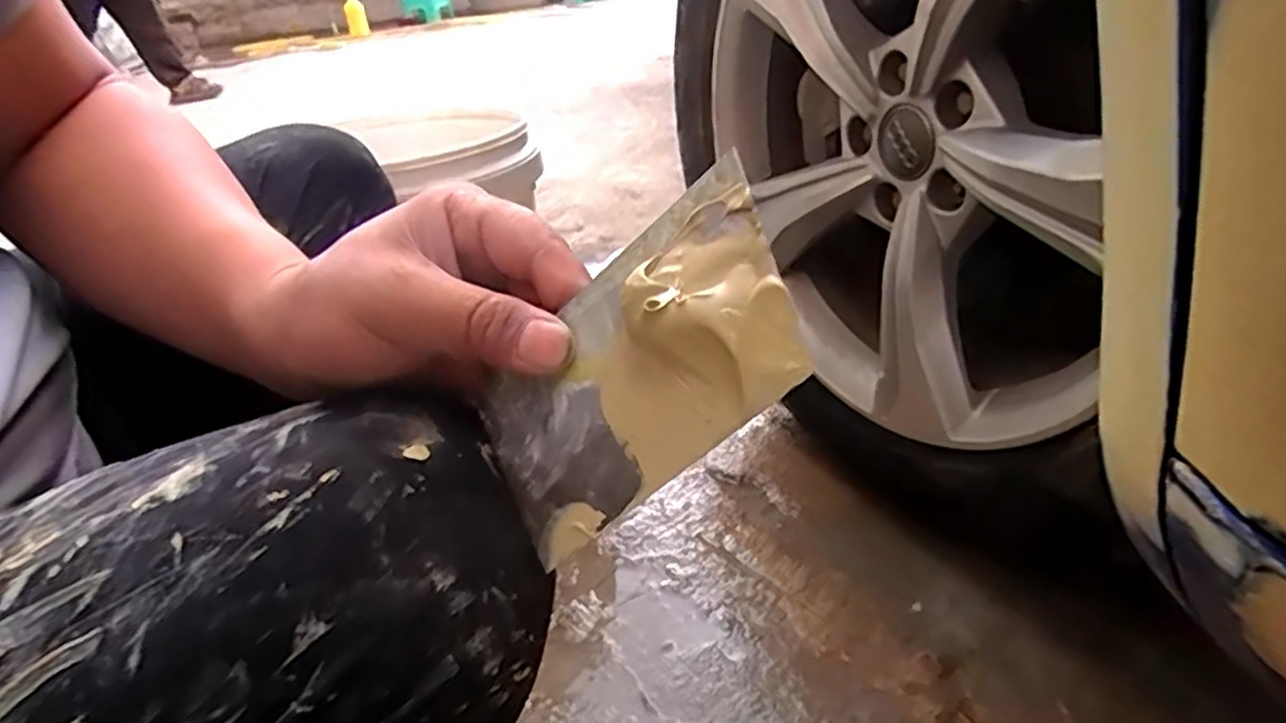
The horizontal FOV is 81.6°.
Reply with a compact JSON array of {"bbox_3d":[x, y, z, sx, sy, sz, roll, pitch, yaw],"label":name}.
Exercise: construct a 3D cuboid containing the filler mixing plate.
[{"bbox_3d":[-0.007,0.003,0.234,0.012,0.122,0.070,14,41,-54],"label":"filler mixing plate"}]

